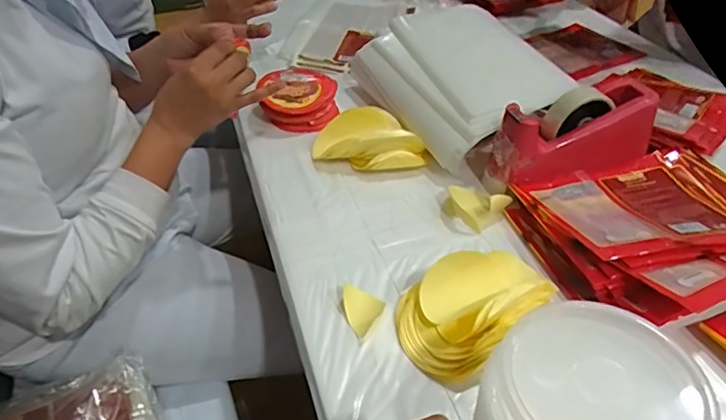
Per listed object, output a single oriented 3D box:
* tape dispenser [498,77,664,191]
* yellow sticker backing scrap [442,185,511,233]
[{"bbox_3d":[0.258,-0.092,0.626,0.189,0.083,0.065,-14,44,-15],"label":"tape dispenser"},{"bbox_3d":[0.126,-0.012,0.608,0.060,0.025,0.069,-31,50,-29],"label":"yellow sticker backing scrap"}]

